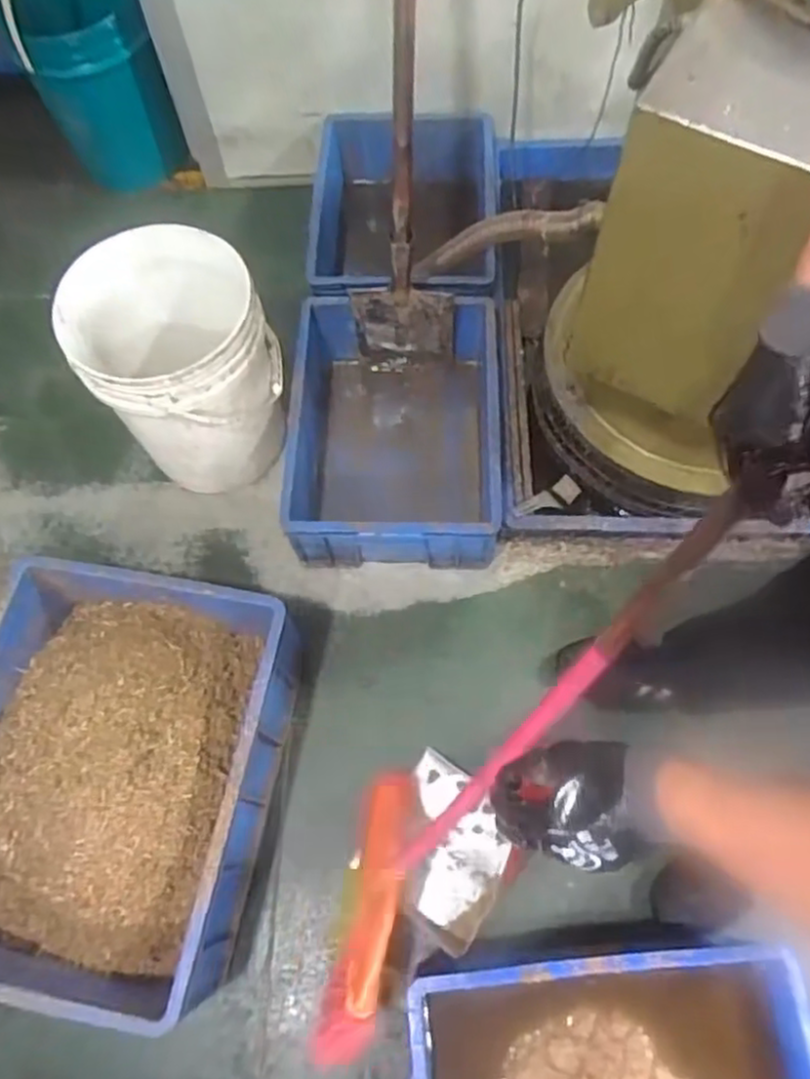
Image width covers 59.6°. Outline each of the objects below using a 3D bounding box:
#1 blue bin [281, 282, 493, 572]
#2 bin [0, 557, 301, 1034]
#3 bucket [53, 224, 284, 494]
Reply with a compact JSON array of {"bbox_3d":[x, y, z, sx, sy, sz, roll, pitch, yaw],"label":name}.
[{"bbox_3d":[-0.010,-0.195,1.301,0.395,0.156,0.498,2,67,3],"label":"blue bin"},{"bbox_3d":[-0.416,0.335,1.021,0.409,0.272,0.529,9,67,6],"label":"bin"},{"bbox_3d":[-0.364,-0.279,1.221,0.303,0.372,0.277,-24,68,-8],"label":"bucket"}]

